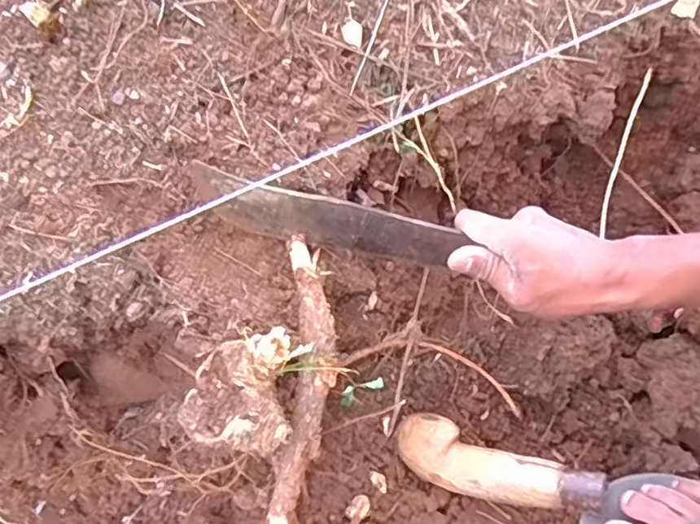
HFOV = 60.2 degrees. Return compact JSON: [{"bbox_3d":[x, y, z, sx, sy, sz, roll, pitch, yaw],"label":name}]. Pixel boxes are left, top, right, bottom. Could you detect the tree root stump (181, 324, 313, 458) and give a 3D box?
[{"bbox_3d":[-0.063,0.076,0.362,0.064,0.043,0.069,12,64,8],"label":"tree root stump"}]

